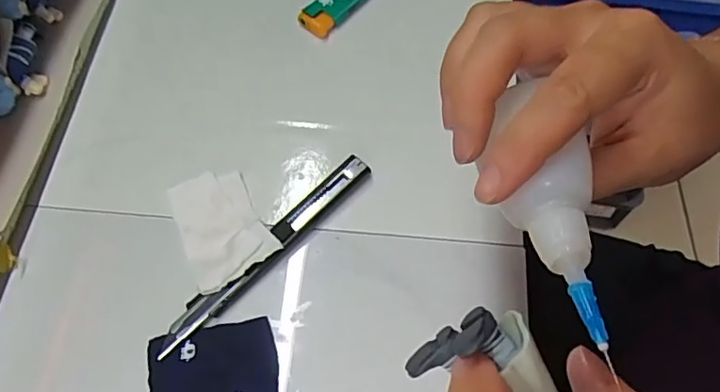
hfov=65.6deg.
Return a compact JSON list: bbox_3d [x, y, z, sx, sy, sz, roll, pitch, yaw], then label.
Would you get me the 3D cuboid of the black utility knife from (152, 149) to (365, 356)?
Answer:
[{"bbox_3d":[-0.048,0.027,0.295,0.015,0.013,0.140,39,70,18],"label":"black utility knife"}]

